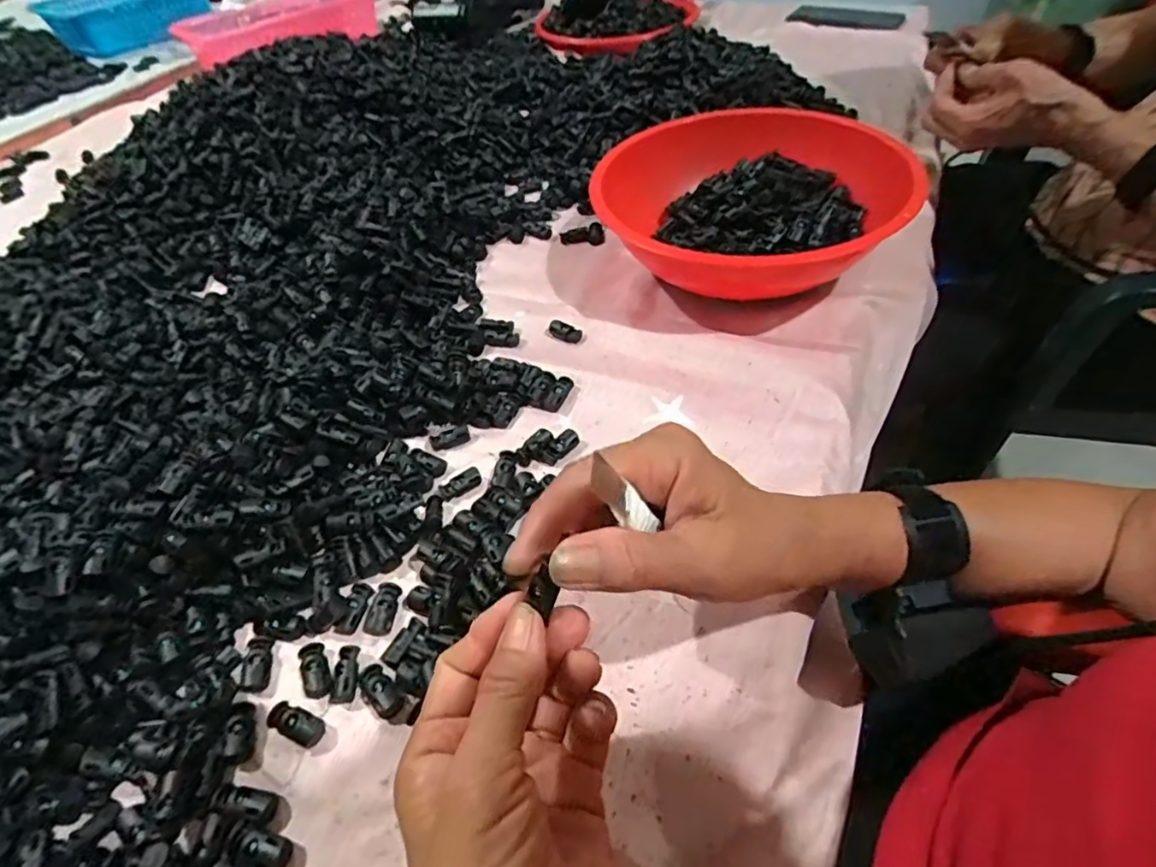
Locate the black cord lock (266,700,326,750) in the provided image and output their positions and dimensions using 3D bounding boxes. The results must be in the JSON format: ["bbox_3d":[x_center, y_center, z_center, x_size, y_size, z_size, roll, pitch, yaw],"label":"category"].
[{"bbox_3d":[-0.140,0.144,0.307,0.029,0.008,0.014,16,52,18],"label":"black cord lock"}]

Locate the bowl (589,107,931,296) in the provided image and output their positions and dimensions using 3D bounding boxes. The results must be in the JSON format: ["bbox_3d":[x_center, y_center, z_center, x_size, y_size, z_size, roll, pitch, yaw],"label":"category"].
[{"bbox_3d":[0.148,-0.181,0.520,0.219,0.085,0.236,13,52,16],"label":"bowl"}]

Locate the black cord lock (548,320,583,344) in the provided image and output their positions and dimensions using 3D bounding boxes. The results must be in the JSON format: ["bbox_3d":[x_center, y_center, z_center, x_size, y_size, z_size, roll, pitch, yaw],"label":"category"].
[{"bbox_3d":[-0.010,-0.083,0.499,0.028,0.007,0.015,24,55,23],"label":"black cord lock"}]

